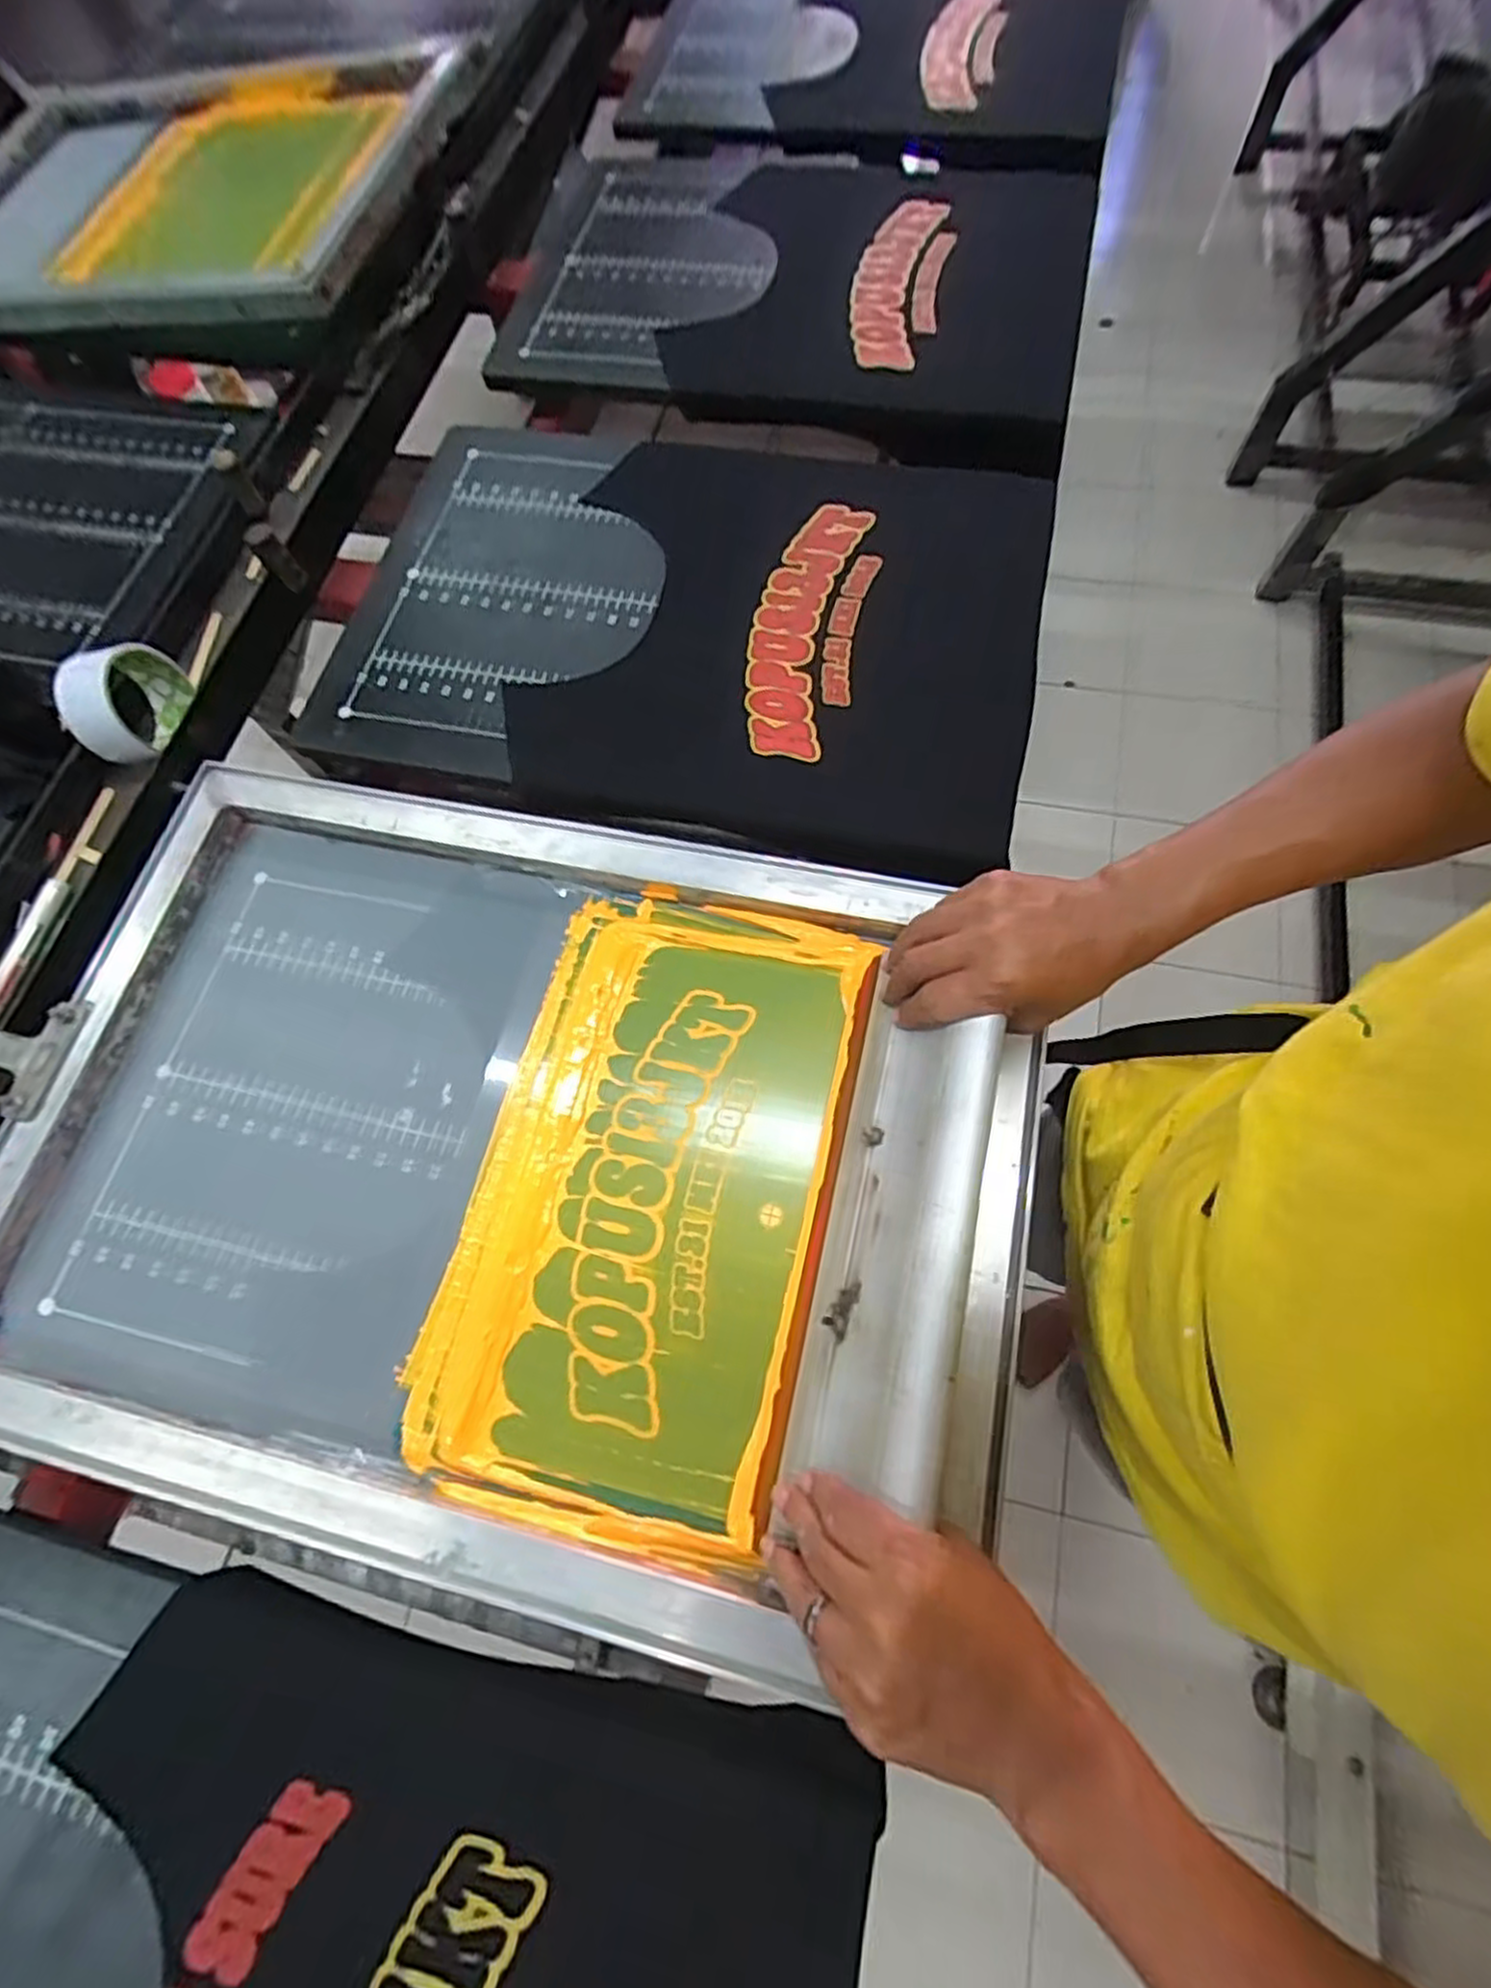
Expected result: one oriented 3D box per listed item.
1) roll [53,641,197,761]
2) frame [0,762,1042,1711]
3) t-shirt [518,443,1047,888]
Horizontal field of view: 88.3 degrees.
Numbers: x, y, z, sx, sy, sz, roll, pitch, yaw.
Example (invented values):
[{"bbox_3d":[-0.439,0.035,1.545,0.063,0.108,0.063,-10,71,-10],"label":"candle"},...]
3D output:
[{"bbox_3d":[-0.495,-0.233,0.618,0.053,0.081,0.091,11,70,7],"label":"roll"},{"bbox_3d":[-0.178,0.092,0.501,0.590,0.037,0.454,10,70,7],"label":"frame"},{"bbox_3d":[0.038,-0.313,0.669,0.426,0.051,0.409,14,77,3],"label":"t-shirt"}]

